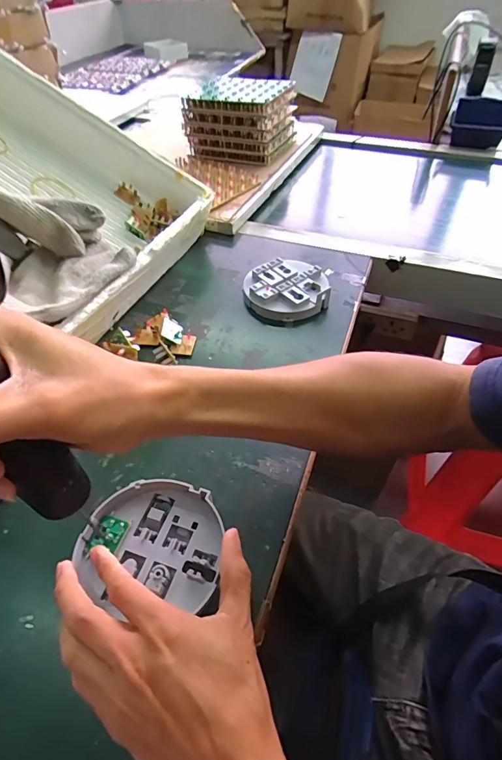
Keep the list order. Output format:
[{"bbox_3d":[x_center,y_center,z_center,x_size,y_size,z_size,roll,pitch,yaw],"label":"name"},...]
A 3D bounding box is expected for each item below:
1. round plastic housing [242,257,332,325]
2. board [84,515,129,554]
[{"bbox_3d":[0.042,-0.111,0.514,0.100,0.027,0.098,0,48,0],"label":"round plastic housing"},{"bbox_3d":[-0.106,0.115,0.308,0.022,0.004,0.028,14,50,13],"label":"board"}]

